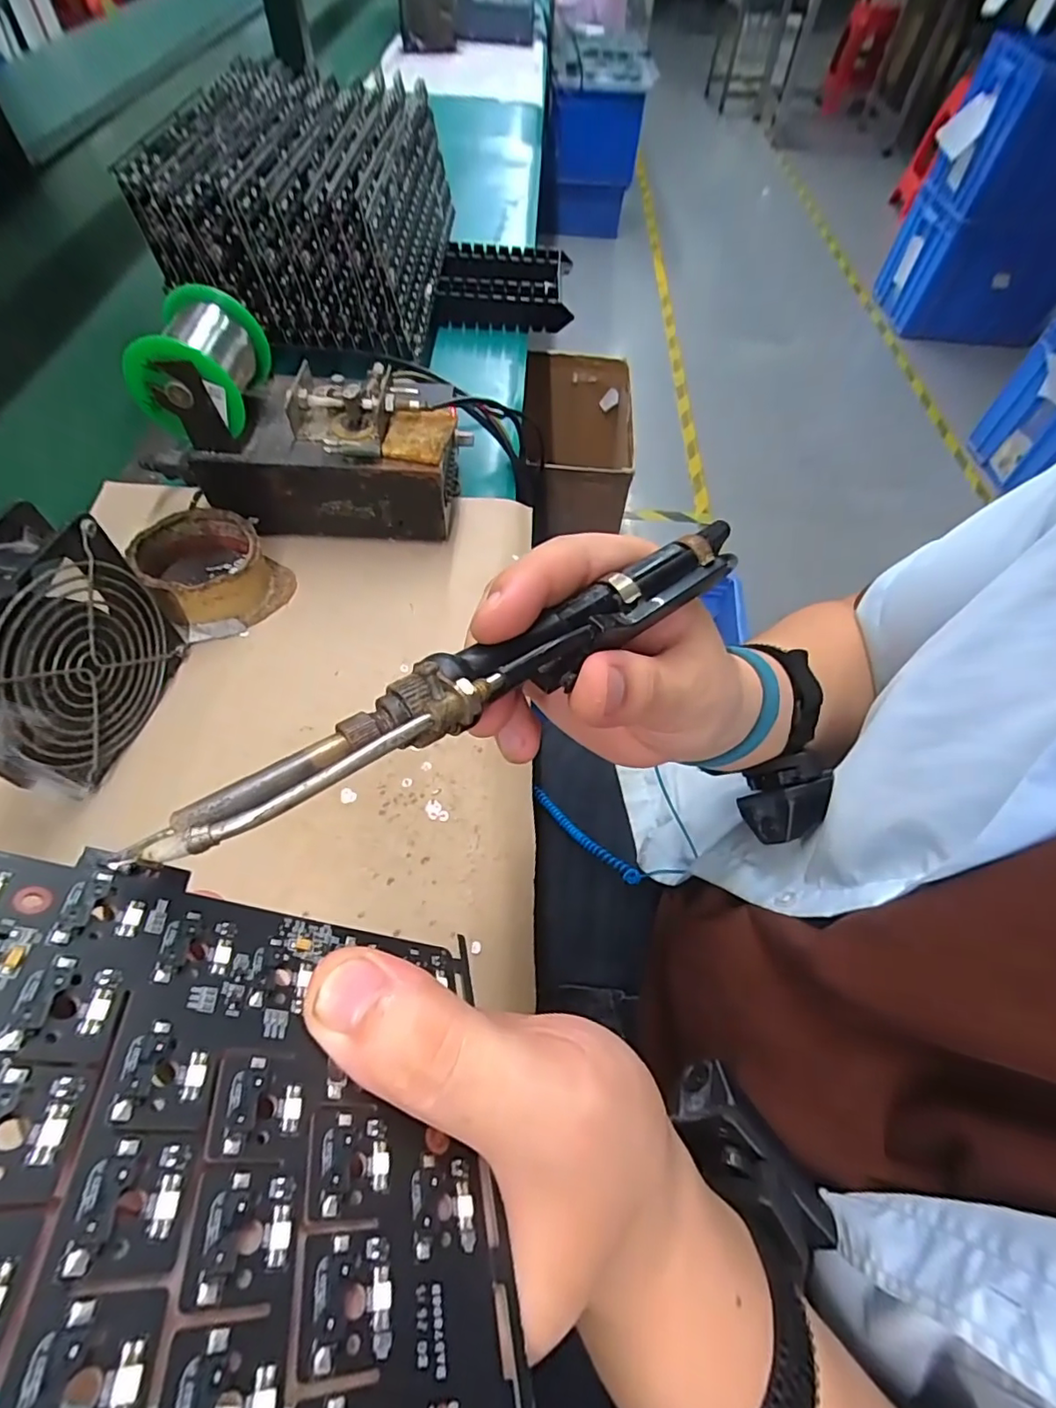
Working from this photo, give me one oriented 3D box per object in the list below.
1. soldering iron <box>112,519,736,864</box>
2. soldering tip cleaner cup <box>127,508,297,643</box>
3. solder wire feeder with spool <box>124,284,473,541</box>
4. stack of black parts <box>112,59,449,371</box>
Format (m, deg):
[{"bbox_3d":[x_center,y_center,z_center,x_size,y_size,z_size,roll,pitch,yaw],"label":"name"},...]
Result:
[{"bbox_3d":[-0.005,-0.012,0.162,0.191,0.014,0.025,-30,63,-27],"label":"soldering iron"},{"bbox_3d":[-0.227,-0.098,0.411,0.083,0.047,0.089,1,58,-1],"label":"soldering tip cleaner cup"},{"bbox_3d":[-0.160,-0.216,0.431,0.216,0.128,0.121,1,58,-1],"label":"solder wire feeder with spool"},{"bbox_3d":[-0.220,-0.535,0.609,0.243,0.117,0.379,3,58,1],"label":"stack of black parts"}]

